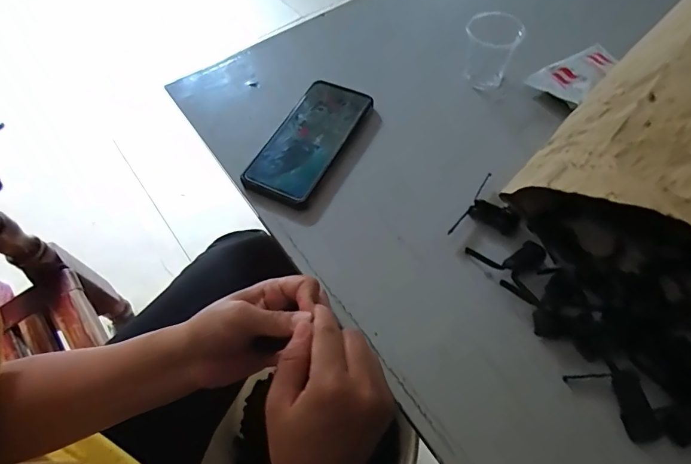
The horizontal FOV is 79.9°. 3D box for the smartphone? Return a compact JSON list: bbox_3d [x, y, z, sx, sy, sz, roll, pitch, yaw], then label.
[{"bbox_3d":[-0.039,-0.101,0.446,0.077,0.008,0.162,25,66,15],"label":"smartphone"}]

